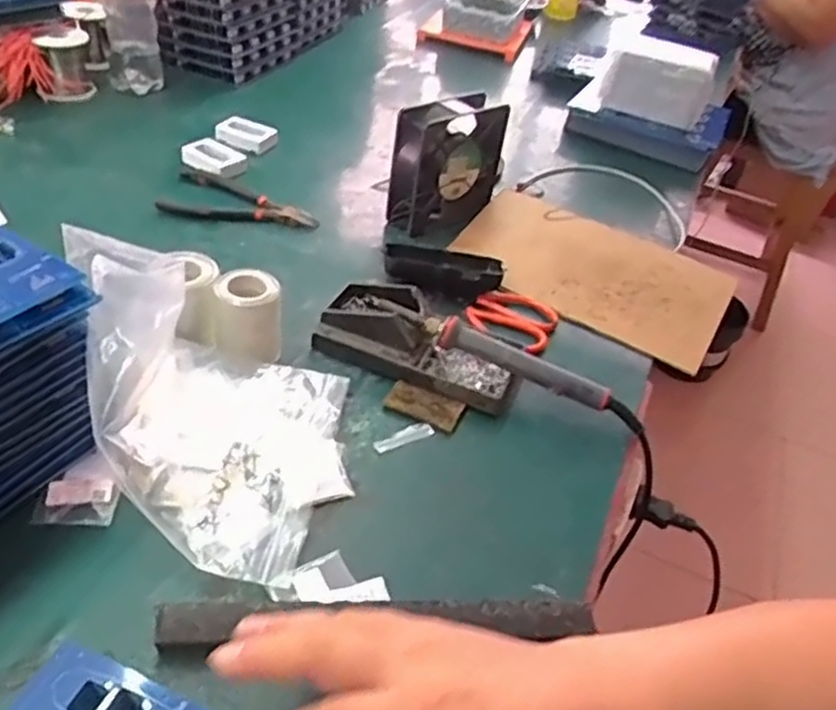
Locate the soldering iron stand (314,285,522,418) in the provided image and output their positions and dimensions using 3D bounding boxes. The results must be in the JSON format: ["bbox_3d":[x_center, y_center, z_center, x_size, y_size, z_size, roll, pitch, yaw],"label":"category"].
[{"bbox_3d":[0.000,-0.013,0.582,0.160,0.043,0.064,22,41,14],"label":"soldering iron stand"}]

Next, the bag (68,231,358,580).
[{"bbox_3d":[-0.133,0.024,0.466,0.181,0.120,0.204,1,41,-10],"label":"bag"}]

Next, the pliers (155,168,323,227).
[{"bbox_3d":[-0.184,-0.148,0.740,0.159,0.017,0.070,22,41,13],"label":"pliers"}]

